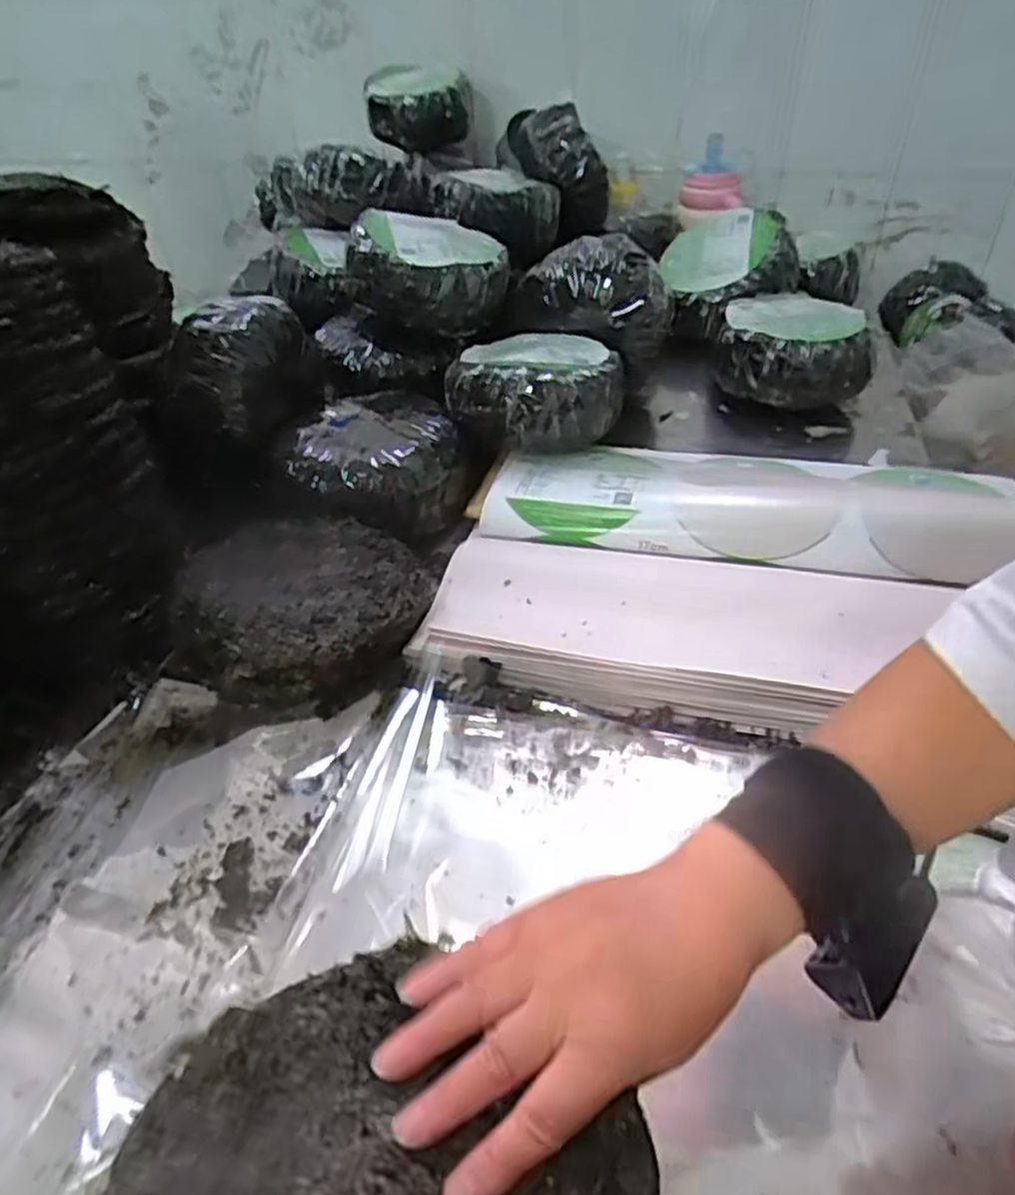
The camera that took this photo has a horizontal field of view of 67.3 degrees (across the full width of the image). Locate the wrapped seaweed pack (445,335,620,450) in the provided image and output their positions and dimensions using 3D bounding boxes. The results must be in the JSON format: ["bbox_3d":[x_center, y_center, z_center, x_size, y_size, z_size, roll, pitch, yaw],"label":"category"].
[{"bbox_3d":[0.029,-0.239,0.857,0.191,0.087,0.178,-2,39,0],"label":"wrapped seaweed pack"}]

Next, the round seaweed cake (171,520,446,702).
[{"bbox_3d":[-0.171,0.004,0.656,0.197,0.066,0.194,-1,39,1],"label":"round seaweed cake"}]

